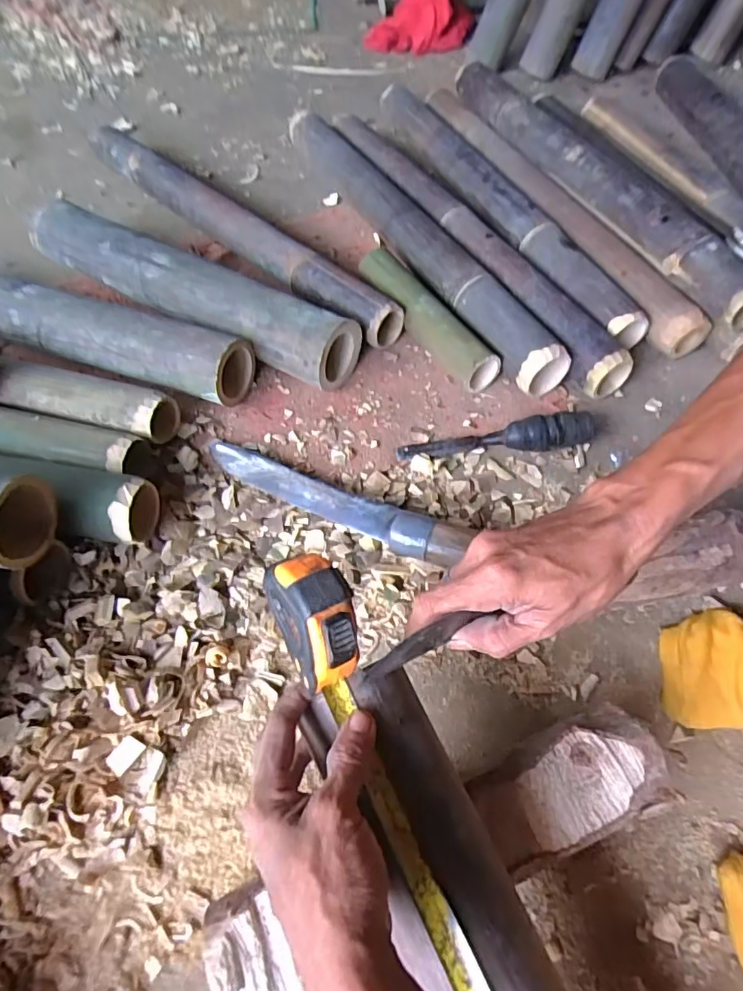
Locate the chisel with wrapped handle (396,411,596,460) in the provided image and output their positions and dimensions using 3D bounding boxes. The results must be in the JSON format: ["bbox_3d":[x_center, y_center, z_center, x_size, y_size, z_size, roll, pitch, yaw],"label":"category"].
[{"bbox_3d":[0.132,-0.064,0.562,0.206,0.039,0.027,-1,58,-1],"label":"chisel with wrapped handle"}]

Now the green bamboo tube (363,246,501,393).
[{"bbox_3d":[0.064,-0.213,0.647,0.058,0.057,0.233,-32,63,-19],"label":"green bamboo tube"}]

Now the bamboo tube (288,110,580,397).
[{"bbox_3d":[0.042,-0.378,0.758,0.065,0.071,0.666,-24,61,-14],"label":"bamboo tube"}]

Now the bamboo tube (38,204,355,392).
[{"bbox_3d":[-0.235,-0.245,0.660,0.475,0.089,0.076,25,61,15],"label":"bamboo tube"}]

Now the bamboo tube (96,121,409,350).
[{"bbox_3d":[-0.201,-0.379,0.737,0.065,0.065,0.637,-40,66,-22],"label":"bamboo tube"}]

